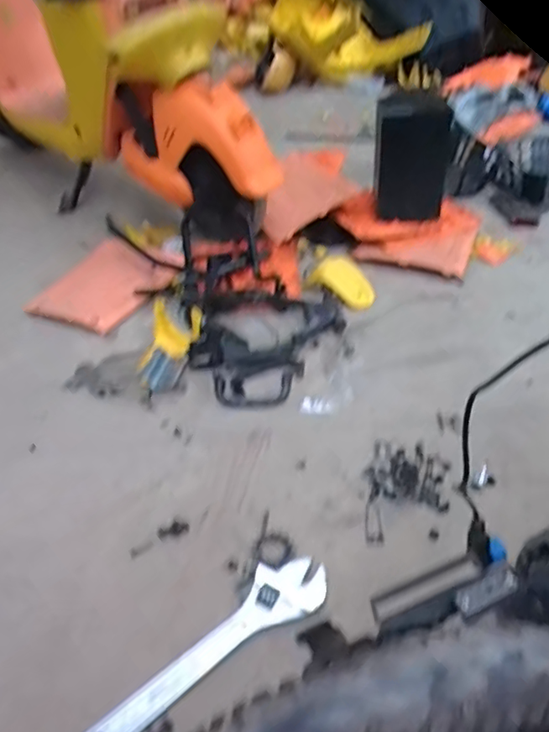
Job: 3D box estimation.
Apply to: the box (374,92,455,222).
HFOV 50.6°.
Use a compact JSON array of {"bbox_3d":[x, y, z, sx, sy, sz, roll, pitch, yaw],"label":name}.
[{"bbox_3d":[0.319,-0.469,1.383,0.175,0.299,0.069,7,43,13],"label":"box"}]

